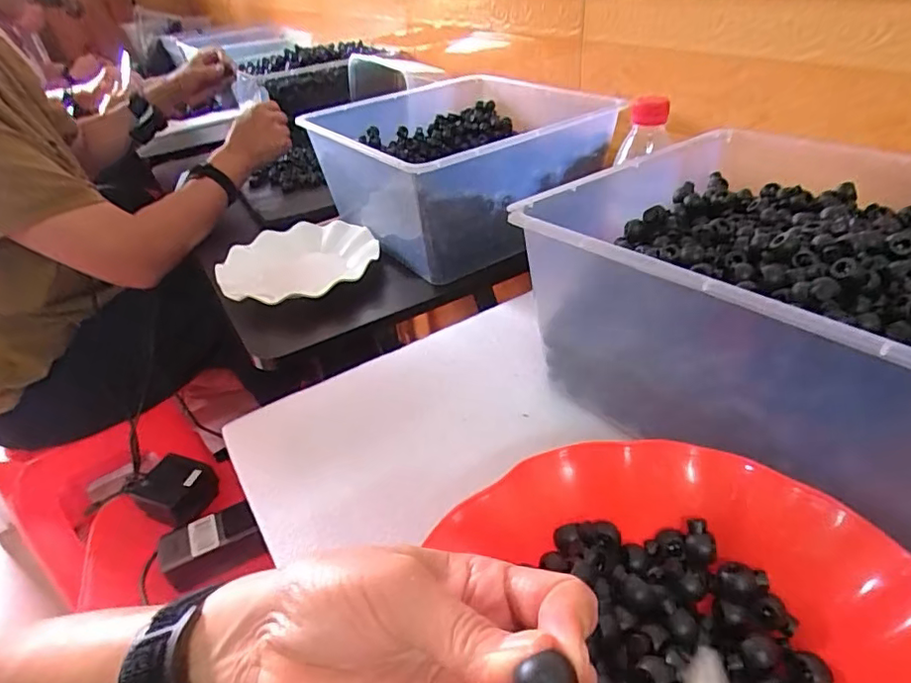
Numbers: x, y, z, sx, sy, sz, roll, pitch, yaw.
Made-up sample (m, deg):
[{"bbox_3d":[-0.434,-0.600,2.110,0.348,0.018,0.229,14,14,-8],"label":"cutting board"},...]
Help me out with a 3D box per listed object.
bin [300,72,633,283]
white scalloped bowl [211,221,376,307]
[{"bbox_3d":[0.000,-0.228,0.715,0.305,0.146,0.300,-26,40,-24],"label":"bin"},{"bbox_3d":[-0.183,-0.089,0.653,0.178,0.031,0.175,-5,36,3],"label":"white scalloped bowl"}]

